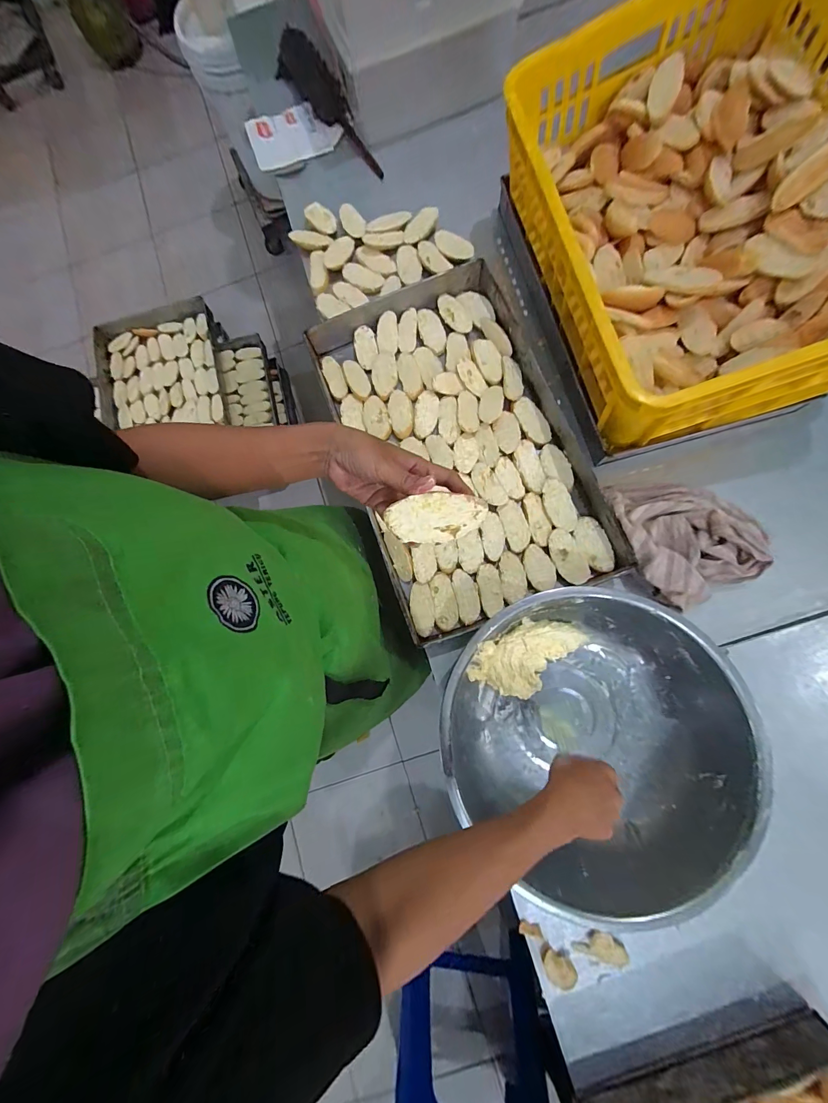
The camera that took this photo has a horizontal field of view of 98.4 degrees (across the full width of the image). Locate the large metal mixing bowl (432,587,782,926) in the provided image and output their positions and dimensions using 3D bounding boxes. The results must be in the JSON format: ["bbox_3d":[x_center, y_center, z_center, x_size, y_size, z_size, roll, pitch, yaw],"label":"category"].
[{"bbox_3d":[0.226,0.237,0.489,0.345,0.135,0.355,-40,80,-3],"label":"large metal mixing bowl"}]

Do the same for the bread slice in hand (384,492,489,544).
[{"bbox_3d":[0.020,-0.028,0.309,0.087,0.004,0.044,-4,113,-13],"label":"bread slice in hand"}]

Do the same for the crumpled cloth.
[{"bbox_3d":[0.429,-0.036,0.568,0.202,0.070,0.233,-35,80,-2],"label":"crumpled cloth"}]

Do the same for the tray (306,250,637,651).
[{"bbox_3d":[0.068,-0.183,0.633,0.363,0.067,0.604,-21,80,0],"label":"tray"}]

